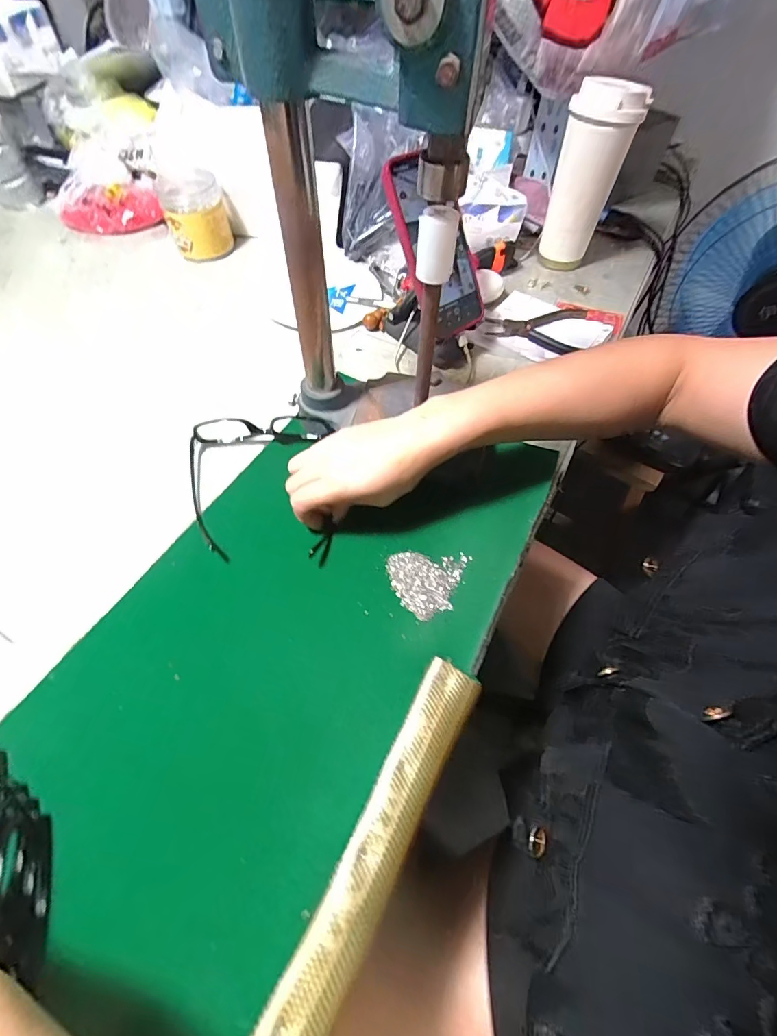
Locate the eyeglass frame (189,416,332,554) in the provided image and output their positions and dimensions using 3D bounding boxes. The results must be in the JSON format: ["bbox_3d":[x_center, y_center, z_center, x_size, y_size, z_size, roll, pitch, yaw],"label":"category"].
[{"bbox_3d":[-0.126,-0.040,0.410,0.155,0.039,0.148,7,57,5],"label":"eyeglass frame"}]

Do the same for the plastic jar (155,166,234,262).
[{"bbox_3d":[-0.269,-0.423,0.606,0.084,0.081,0.089,-17,60,-13],"label":"plastic jar"}]

